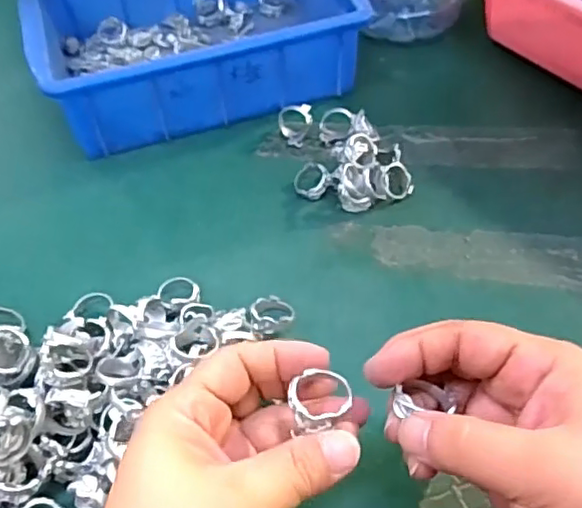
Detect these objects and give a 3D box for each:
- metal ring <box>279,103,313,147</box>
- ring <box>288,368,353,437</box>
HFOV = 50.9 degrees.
[{"bbox_3d":[0.003,-0.096,0.460,0.026,0.031,0.011,-1,10,21],"label":"metal ring"},{"bbox_3d":[0.012,0.057,0.243,0.025,0.010,0.020,-19,54,-11],"label":"ring"}]

